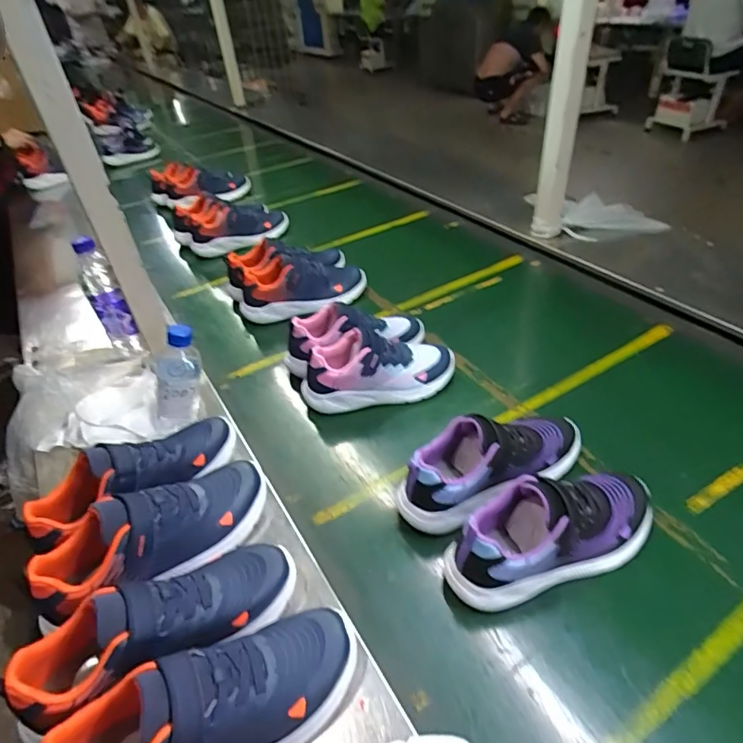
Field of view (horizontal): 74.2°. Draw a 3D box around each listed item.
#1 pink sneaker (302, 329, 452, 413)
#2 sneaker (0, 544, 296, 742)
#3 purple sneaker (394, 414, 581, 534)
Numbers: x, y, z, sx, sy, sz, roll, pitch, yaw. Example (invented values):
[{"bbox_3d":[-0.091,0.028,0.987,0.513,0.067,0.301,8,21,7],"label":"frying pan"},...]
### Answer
[{"bbox_3d":[0.013,-0.010,0.769,0.240,0.087,0.082,-5,40,-7],"label":"pink sneaker"},{"bbox_3d":[-0.185,0.229,0.461,0.248,0.088,0.097,-18,43,-21],"label":"sneaker"},{"bbox_3d":[0.155,0.110,0.611,0.260,0.100,0.094,-13,42,-16],"label":"purple sneaker"}]

